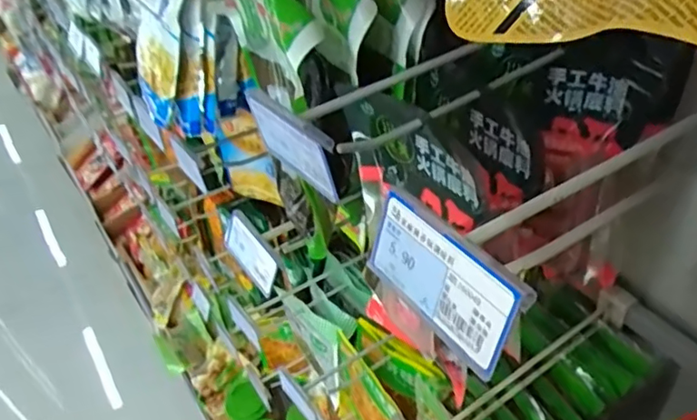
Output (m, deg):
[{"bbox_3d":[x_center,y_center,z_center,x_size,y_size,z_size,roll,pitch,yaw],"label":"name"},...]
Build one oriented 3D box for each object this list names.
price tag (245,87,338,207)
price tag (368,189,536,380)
[{"bbox_3d":[-0.034,-0.039,0.339,0.008,0.045,0.081,-30,46,-23],"label":"price tag"},{"bbox_3d":[0.037,0.028,0.240,0.005,0.044,0.079,-5,31,-35],"label":"price tag"}]

